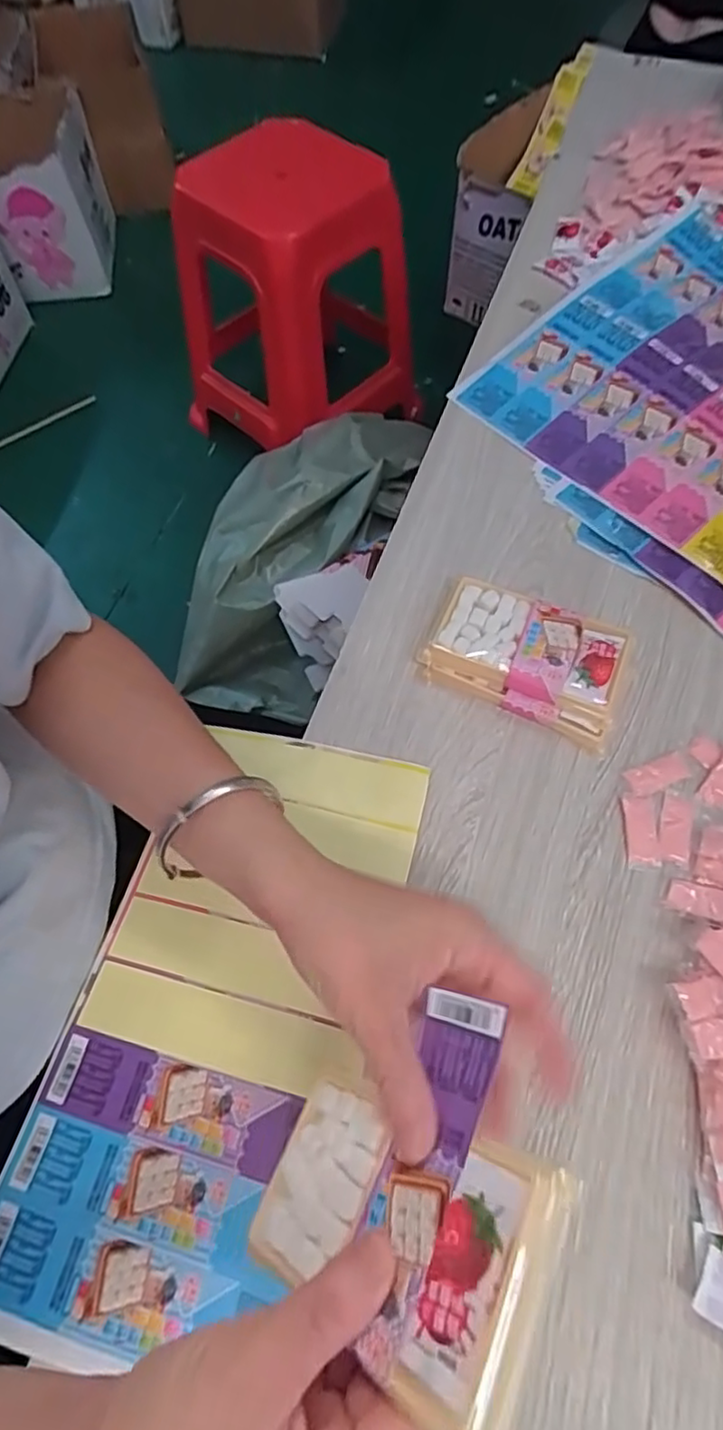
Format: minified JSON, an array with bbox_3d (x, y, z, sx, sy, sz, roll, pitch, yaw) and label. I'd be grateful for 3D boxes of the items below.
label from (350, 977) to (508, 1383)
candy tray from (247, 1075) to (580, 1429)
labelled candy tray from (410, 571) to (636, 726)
[{"bbox_3d":[0.021,0.160,0.231,0.010,0.036,0.112,45,52,-25],"label":"label"},{"bbox_3d":[0.009,0.184,0.231,0.011,0.131,0.071,44,55,-21],"label":"candy tray"},{"bbox_3d":[0.114,-0.046,0.448,0.131,0.028,0.073,21,66,10],"label":"labelled candy tray"}]

